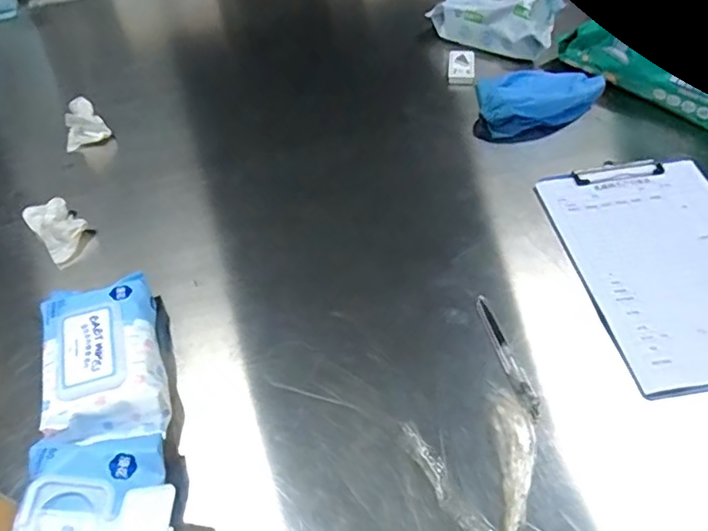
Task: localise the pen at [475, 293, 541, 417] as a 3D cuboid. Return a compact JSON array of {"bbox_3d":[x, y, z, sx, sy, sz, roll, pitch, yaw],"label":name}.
[{"bbox_3d":[0.155,0.089,0.565,0.018,0.009,0.142,-12,51,-5],"label":"pen"}]

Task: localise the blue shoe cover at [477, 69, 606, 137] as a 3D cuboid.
[{"bbox_3d":[0.260,-0.247,0.802,0.175,0.054,0.119,-8,51,-2],"label":"blue shoe cover"}]

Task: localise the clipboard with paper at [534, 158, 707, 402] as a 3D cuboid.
[{"bbox_3d":[0.352,-0.005,0.620,0.203,0.012,0.302,-10,51,-4],"label":"clipboard with paper"}]

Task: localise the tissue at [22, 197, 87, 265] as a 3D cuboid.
[{"bbox_3d":[-0.376,-0.047,0.711,0.054,0.034,0.098,-36,57,-23],"label":"tissue"}]

